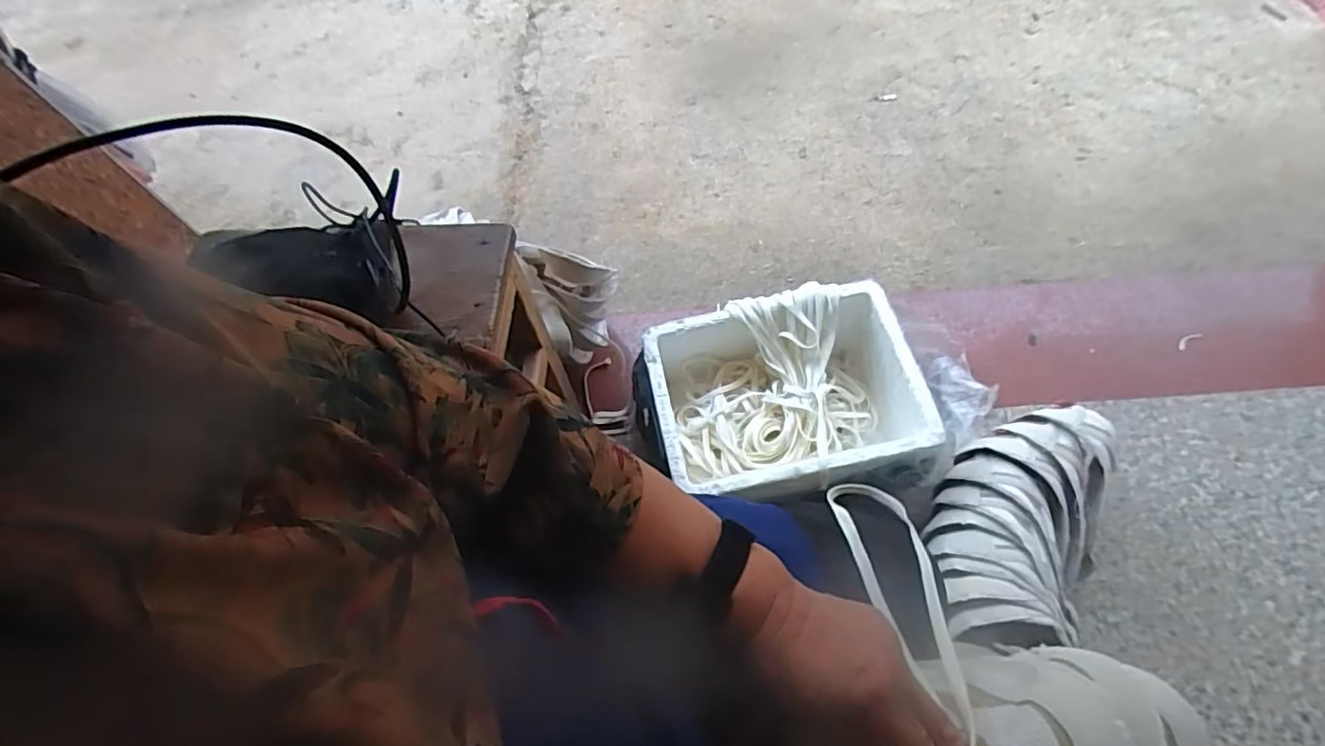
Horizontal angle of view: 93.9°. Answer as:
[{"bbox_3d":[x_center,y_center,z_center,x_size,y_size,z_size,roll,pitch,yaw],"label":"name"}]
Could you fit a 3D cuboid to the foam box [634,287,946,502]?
[{"bbox_3d":[0.158,0.042,0.858,0.347,0.152,0.266,-10,62,0],"label":"foam box"}]

